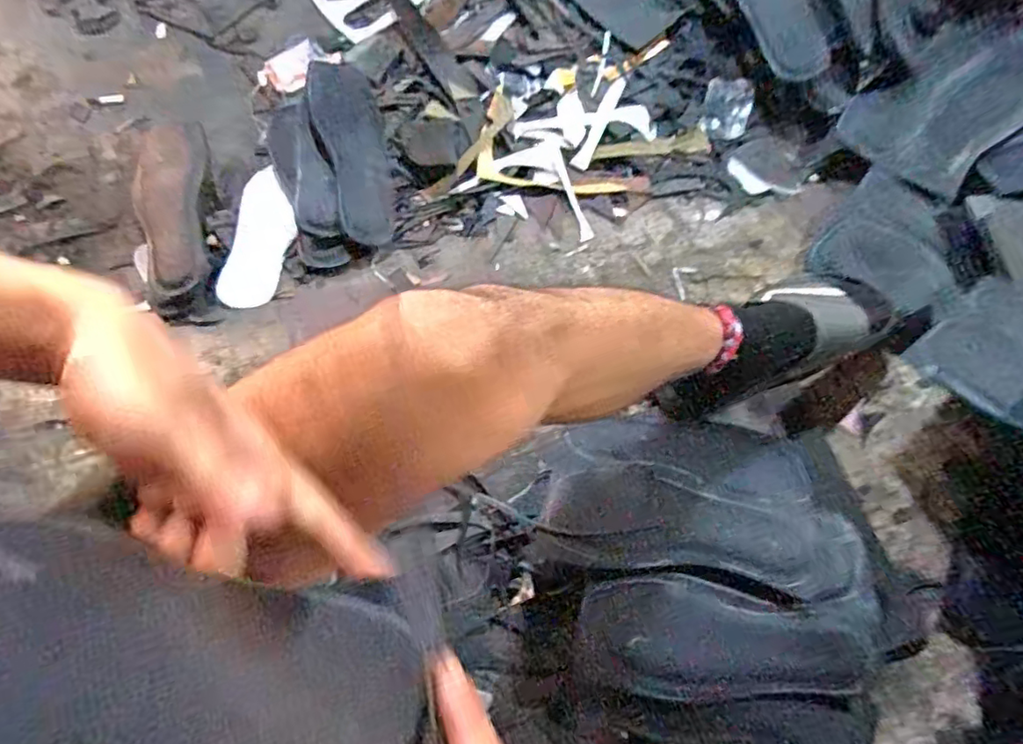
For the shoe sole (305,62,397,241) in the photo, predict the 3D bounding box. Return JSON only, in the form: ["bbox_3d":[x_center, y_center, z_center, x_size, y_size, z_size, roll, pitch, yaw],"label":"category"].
[{"bbox_3d":[-0.201,-0.289,0.763,0.080,0.021,0.284,-16,74,-7],"label":"shoe sole"}]

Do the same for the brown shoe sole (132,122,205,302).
[{"bbox_3d":[-0.409,-0.205,0.720,0.075,0.034,0.284,-17,61,-4],"label":"brown shoe sole"}]

